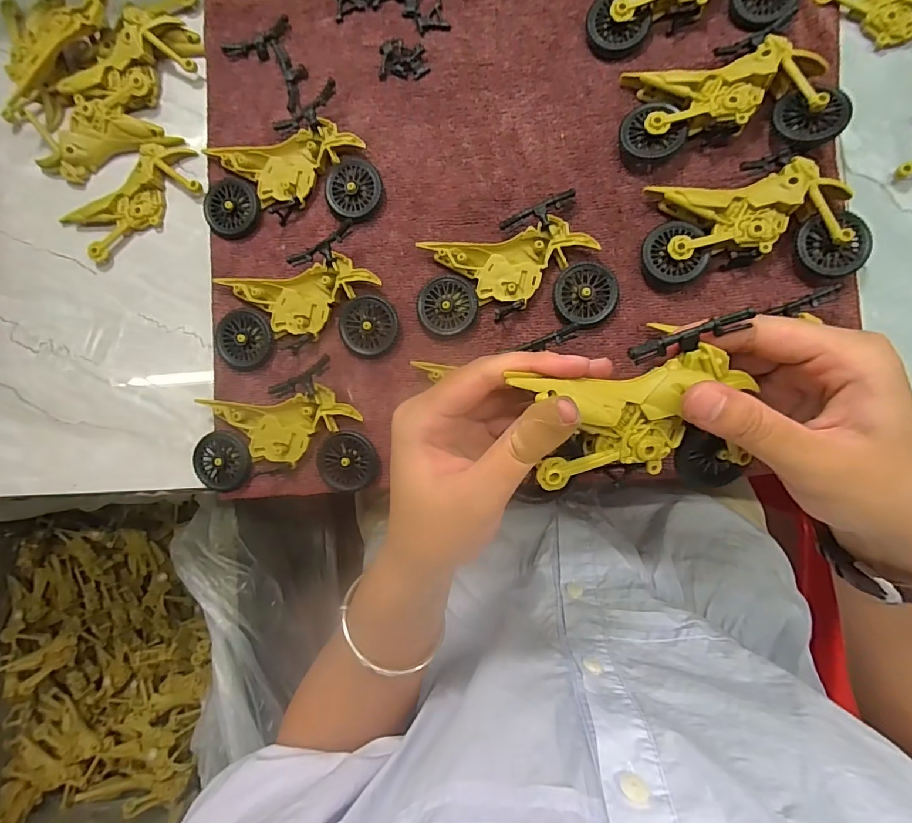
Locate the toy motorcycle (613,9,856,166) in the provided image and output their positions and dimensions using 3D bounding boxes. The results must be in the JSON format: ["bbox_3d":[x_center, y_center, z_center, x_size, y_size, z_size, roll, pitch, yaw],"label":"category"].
[{"bbox_3d":[0.156,-0.185,0.267,0.114,0.027,0.072,-1,89,6],"label":"toy motorcycle"}]

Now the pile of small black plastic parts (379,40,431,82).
[{"bbox_3d":[-0.033,-0.226,0.299,0.032,0.004,0.023,4,89,6],"label":"pile of small black plastic parts"}]

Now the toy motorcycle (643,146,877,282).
[{"bbox_3d":[0.168,-0.110,0.265,0.114,0.023,0.067,0,89,6],"label":"toy motorcycle"}]

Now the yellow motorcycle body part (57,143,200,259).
[{"bbox_3d":[-0.225,-0.145,0.323,0.102,0.011,0.044,-33,86,4],"label":"yellow motorcycle body part"}]

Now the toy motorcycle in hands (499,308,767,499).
[{"bbox_3d":[0.073,0.000,0.191,0.096,0.031,0.065,-6,88,6],"label":"toy motorcycle in hands"}]

